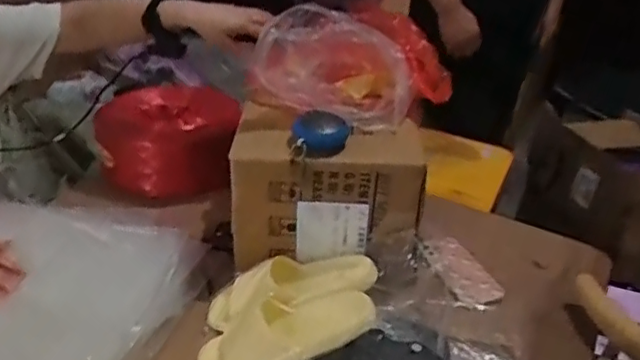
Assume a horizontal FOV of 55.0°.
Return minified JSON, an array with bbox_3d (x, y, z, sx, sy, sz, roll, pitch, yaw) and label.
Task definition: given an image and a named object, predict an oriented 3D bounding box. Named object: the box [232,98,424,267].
[{"bbox_3d":[0.012,0.003,0.964,0.279,0.205,0.142,5,32,2],"label":"box"}]

